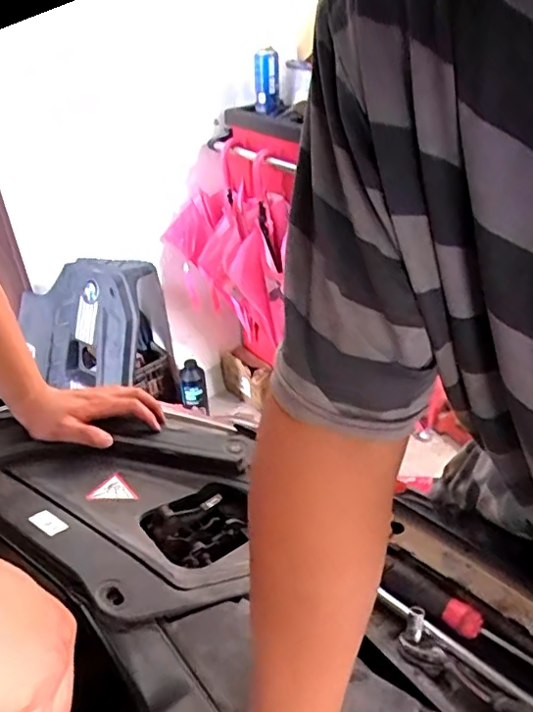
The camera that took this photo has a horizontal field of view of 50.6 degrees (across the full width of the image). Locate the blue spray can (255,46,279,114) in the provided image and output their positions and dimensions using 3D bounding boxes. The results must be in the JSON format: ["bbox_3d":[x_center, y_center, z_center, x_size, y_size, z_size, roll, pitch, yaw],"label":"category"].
[{"bbox_3d":[-0.001,-0.763,1.576,0.065,0.155,0.052,3,35,8],"label":"blue spray can"}]

